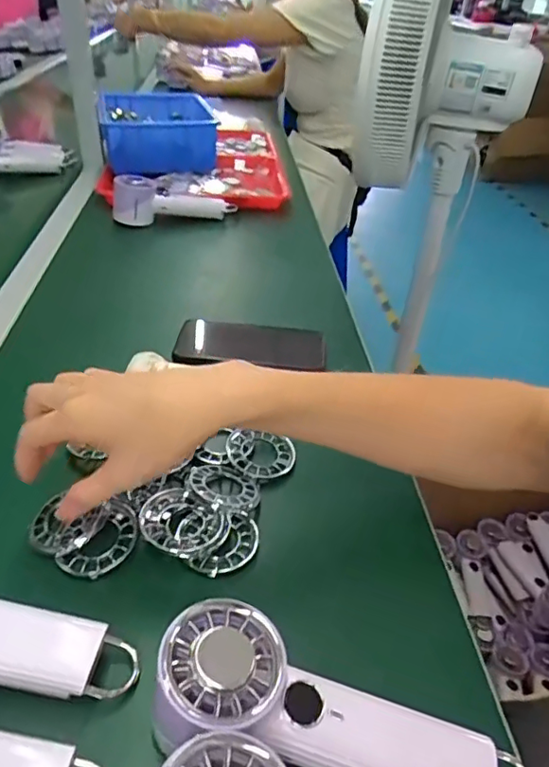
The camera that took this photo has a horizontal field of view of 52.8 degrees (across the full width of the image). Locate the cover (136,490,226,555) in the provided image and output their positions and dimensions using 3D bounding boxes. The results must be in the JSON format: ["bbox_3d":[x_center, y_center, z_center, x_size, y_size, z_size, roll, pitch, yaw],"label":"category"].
[{"bbox_3d":[-0.066,0.099,0.391,0.054,0.019,0.048,18,39,19],"label":"cover"}]

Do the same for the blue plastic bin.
[{"bbox_3d":[-0.233,-0.498,1.109,0.205,0.104,0.306,-4,37,-10],"label":"blue plastic bin"}]

